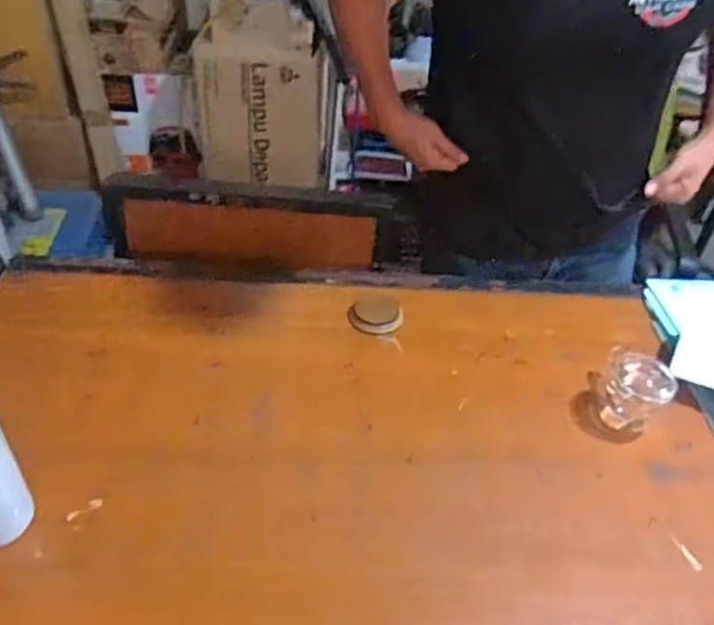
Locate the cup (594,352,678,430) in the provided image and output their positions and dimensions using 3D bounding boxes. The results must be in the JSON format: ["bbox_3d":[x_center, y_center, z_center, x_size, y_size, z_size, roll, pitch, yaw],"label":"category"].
[{"bbox_3d":[0.368,0.108,0.890,0.082,0.076,0.081,3,44,-3],"label":"cup"}]

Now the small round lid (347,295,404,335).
[{"bbox_3d":[0.029,0.002,1.020,0.082,0.008,0.077,3,44,-3],"label":"small round lid"}]

